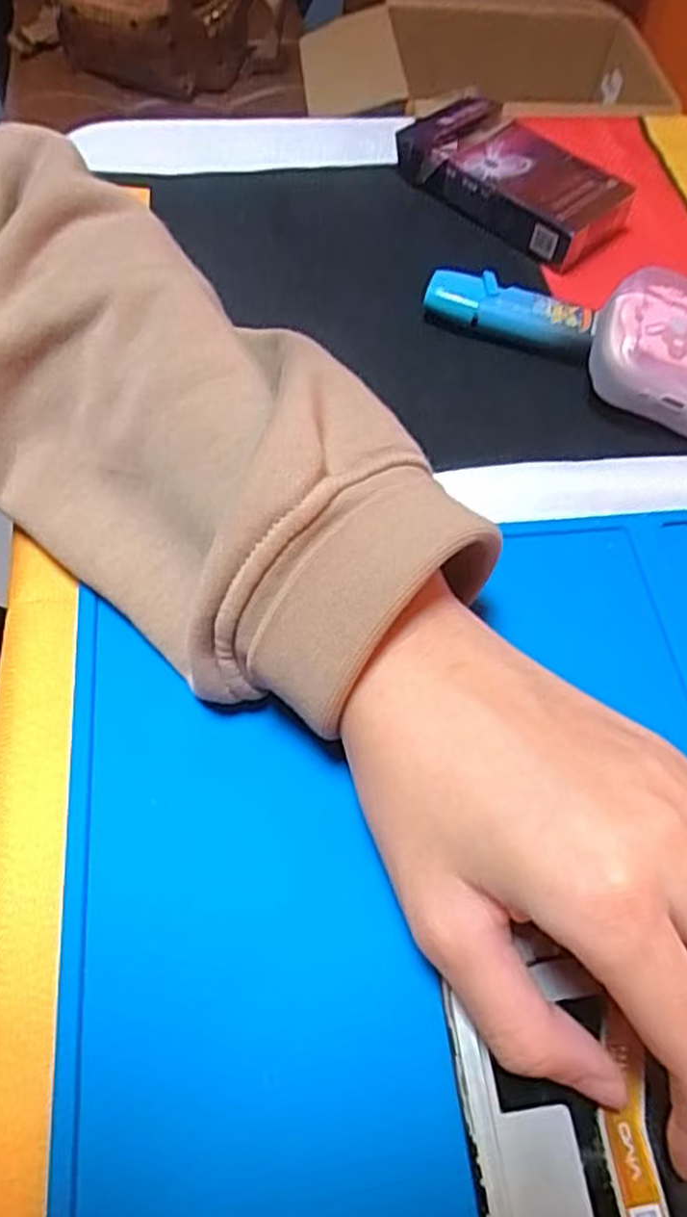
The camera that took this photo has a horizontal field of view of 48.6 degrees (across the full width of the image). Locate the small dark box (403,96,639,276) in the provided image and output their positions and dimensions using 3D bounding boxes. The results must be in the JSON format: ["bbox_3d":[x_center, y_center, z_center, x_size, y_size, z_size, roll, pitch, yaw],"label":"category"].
[{"bbox_3d":[0.077,-0.199,0.351,0.105,0.026,0.053,41,65,18],"label":"small dark box"}]

